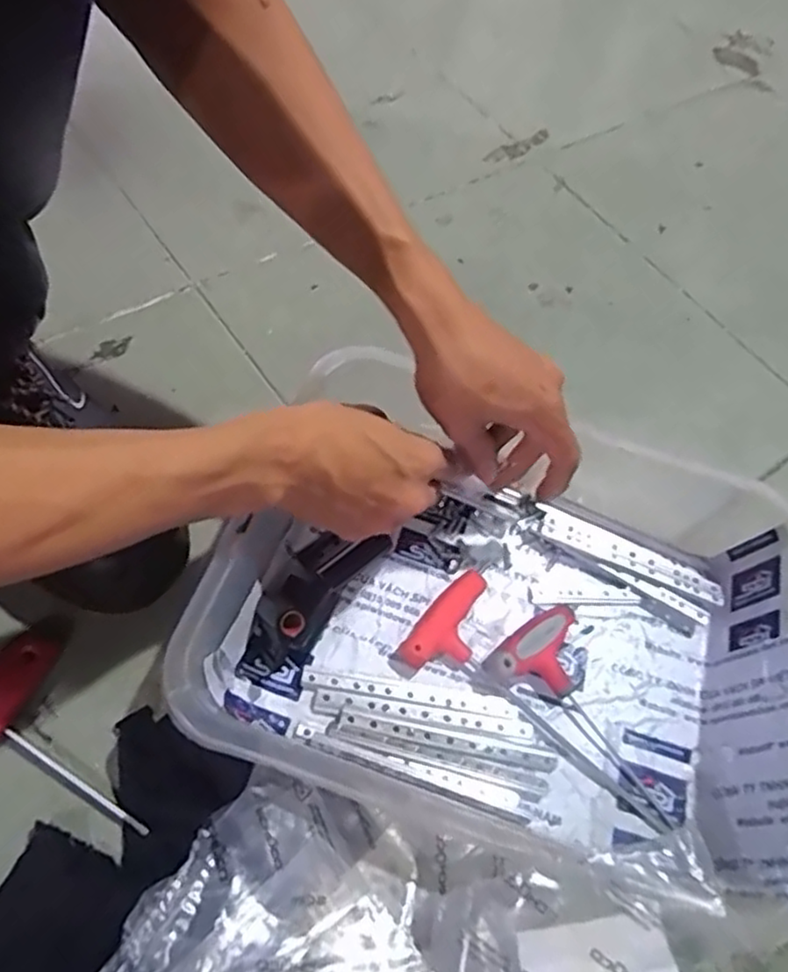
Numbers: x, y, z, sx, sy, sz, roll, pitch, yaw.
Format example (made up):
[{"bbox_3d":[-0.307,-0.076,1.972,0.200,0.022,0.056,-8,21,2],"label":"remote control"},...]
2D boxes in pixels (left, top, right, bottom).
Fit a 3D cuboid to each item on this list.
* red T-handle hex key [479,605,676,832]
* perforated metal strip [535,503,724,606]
[{"bbox_3d":[0.128,0.145,0.442,0.073,0.023,0.141,-37,82,-20],"label":"red T-handle hex key"},{"bbox_3d":[0.170,0.049,0.500,0.134,0.006,0.028,21,66,6],"label":"perforated metal strip"}]

